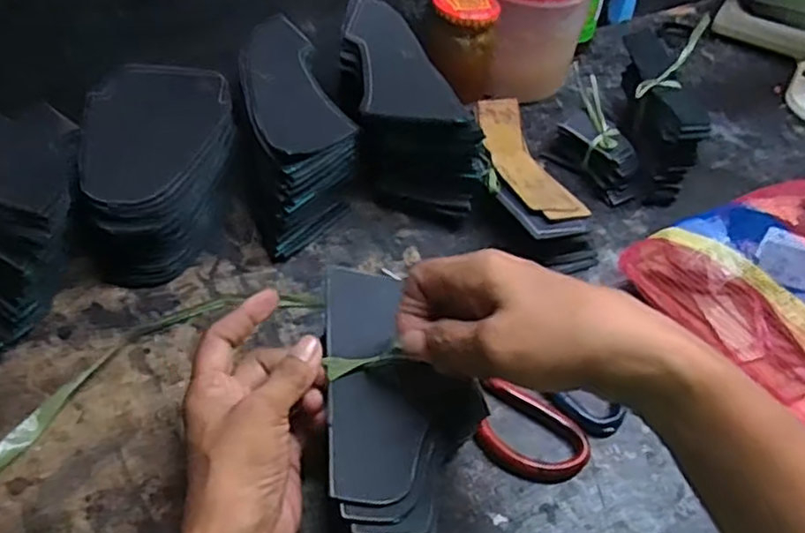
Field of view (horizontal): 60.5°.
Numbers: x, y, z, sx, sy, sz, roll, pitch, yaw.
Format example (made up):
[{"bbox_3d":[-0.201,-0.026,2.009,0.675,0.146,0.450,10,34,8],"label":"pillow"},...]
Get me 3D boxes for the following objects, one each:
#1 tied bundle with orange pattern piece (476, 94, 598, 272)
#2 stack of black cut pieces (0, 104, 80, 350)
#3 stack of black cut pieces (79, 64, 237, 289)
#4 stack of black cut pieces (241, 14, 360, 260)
[{"bbox_3d":[0.095,-0.066,0.568,0.069,0.050,0.163,-16,52,-18],"label":"tied bundle with orange pattern piece"},{"bbox_3d":[-0.276,-0.047,0.494,0.100,0.088,0.180,-26,55,-25],"label":"stack of black cut pieces"},{"bbox_3d":[-0.180,-0.071,0.527,0.101,0.076,0.169,-5,49,-9],"label":"stack of black cut pieces"},{"bbox_3d":[-0.088,-0.109,0.563,0.083,0.094,0.206,-8,50,-12],"label":"stack of black cut pieces"}]

